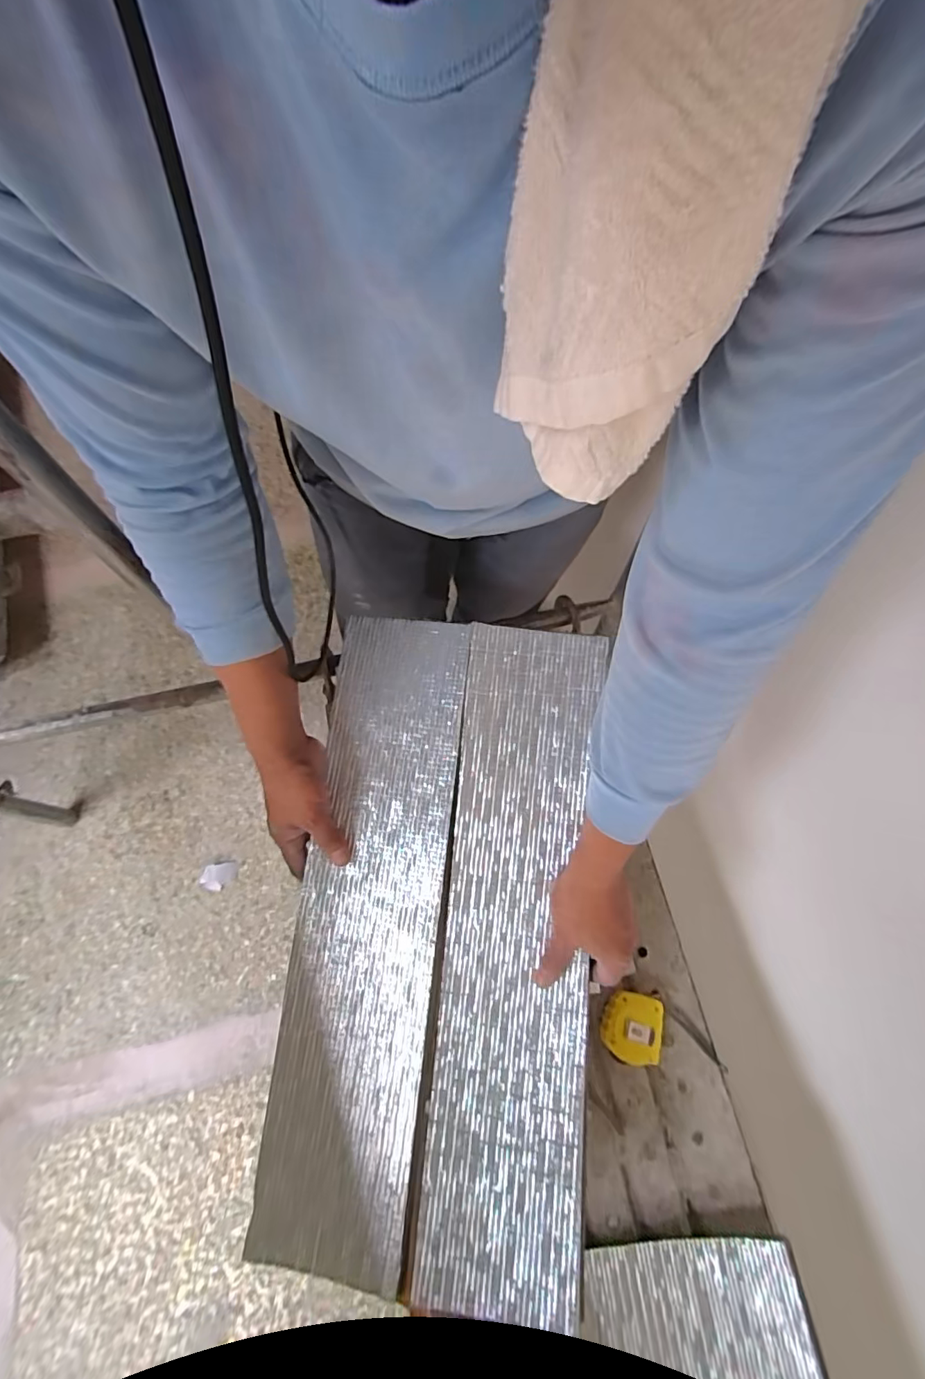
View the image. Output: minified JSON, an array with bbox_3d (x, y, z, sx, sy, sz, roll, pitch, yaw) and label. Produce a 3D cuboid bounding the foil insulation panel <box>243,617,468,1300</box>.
[{"bbox_3d":[-0.091,0.216,0.508,0.138,0.012,0.589,6,79,1],"label":"foil insulation panel"}]

